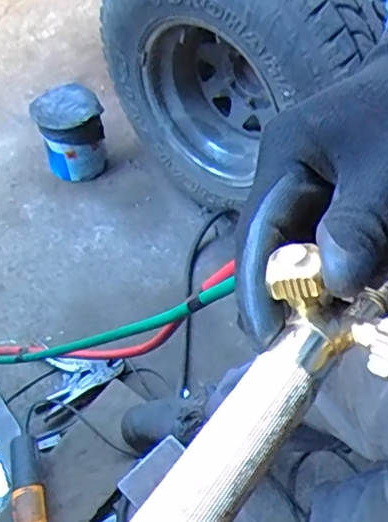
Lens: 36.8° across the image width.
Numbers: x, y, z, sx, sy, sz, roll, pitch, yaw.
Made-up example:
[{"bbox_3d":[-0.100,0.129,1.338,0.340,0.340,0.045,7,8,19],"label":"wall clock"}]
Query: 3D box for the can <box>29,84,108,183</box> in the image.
[{"bbox_3d":[-0.341,-0.344,1.617,0.174,0.213,0.172,2,56,-3],"label":"can"}]

